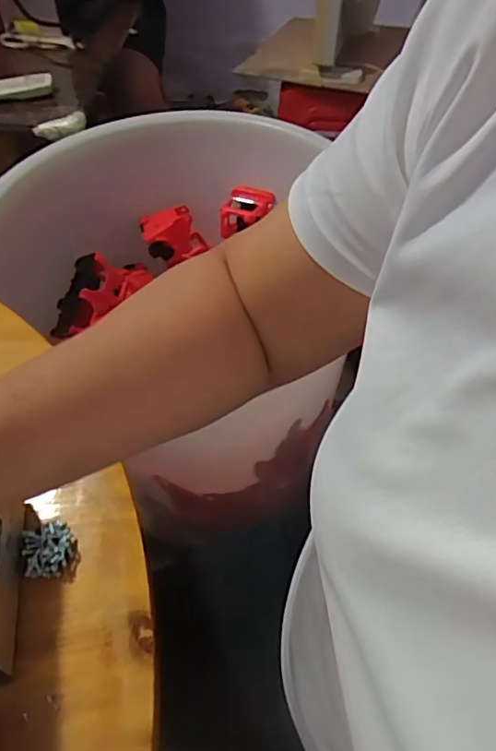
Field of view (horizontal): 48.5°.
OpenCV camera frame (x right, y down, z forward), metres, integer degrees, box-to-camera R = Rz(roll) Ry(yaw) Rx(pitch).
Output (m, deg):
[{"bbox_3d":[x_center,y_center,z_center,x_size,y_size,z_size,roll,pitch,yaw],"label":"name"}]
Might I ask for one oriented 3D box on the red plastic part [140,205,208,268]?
[{"bbox_3d":[-0.134,-0.254,1.009,0.115,0.082,0.056,-13,54,-11],"label":"red plastic part"}]

